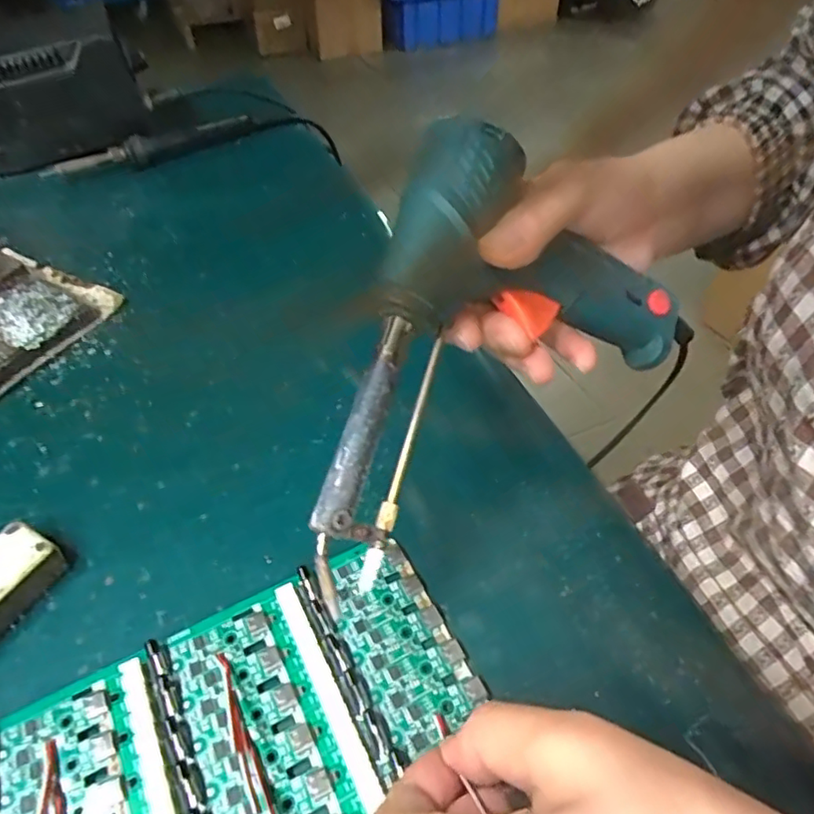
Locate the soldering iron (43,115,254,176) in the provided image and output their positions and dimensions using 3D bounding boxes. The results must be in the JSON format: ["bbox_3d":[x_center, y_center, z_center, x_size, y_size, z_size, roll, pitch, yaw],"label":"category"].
[{"bbox_3d":[-0.224,-0.230,0.529,0.177,0.021,0.023,-20,50,-17],"label":"soldering iron"}]

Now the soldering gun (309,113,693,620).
[{"bbox_3d":[0.013,-0.033,0.231,0.181,0.129,0.044,-31,14,-26],"label":"soldering gun"}]

